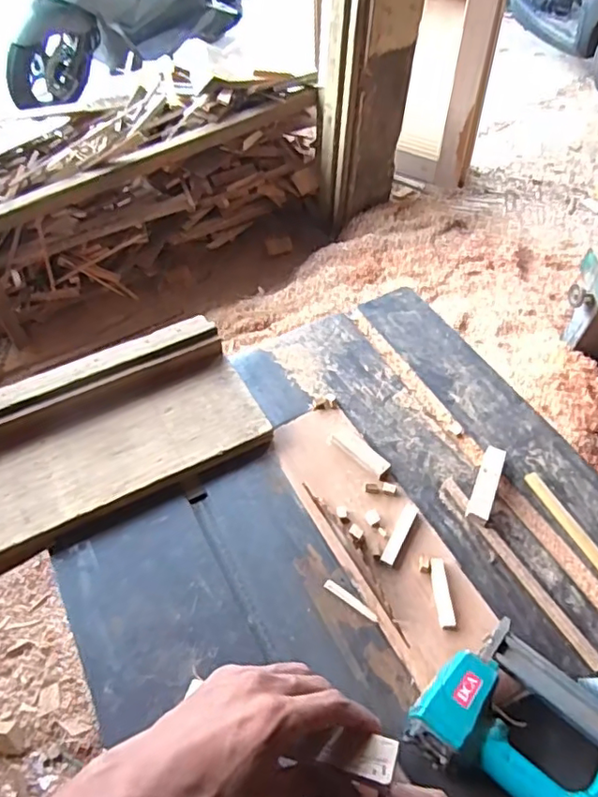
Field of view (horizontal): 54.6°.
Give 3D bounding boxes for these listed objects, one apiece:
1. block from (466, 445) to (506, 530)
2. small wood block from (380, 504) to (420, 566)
[{"bbox_3d":[0.253,0.112,0.777,0.028,0.020,0.126,22,55,14],"label":"block"},{"bbox_3d":[0.131,0.172,0.748,0.018,0.008,0.093,25,56,16],"label":"small wood block"}]

